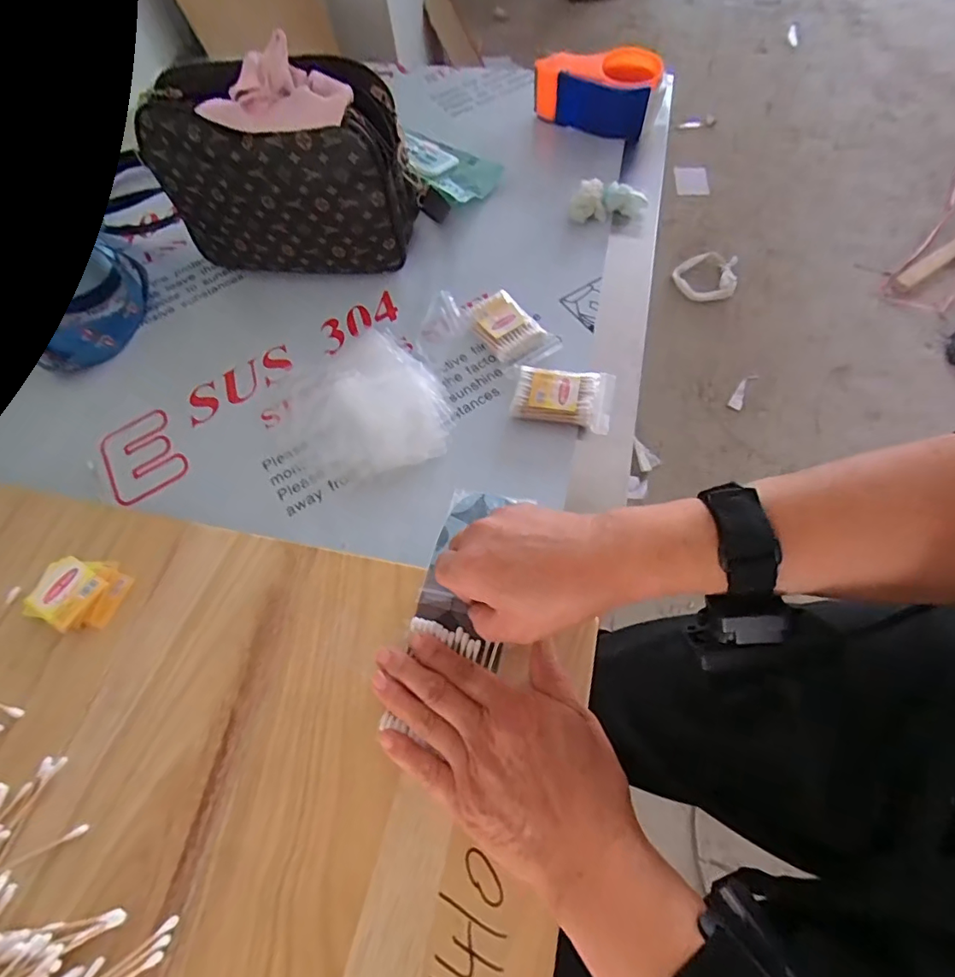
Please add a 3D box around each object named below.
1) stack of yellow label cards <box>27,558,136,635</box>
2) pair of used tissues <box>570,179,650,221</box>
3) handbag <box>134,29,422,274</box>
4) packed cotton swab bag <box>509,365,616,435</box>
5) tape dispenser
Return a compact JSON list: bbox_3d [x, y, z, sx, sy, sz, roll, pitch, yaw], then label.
[{"bbox_3d":[-0.290,0.075,0.376,0.058,0.015,0.051,15,62,10],"label":"stack of yellow label cards"},{"bbox_3d":[0.151,-0.337,0.599,0.087,0.038,0.029,-6,63,2],"label":"pair of used tissues"},{"bbox_3d":[-0.195,-0.318,0.533,0.246,0.186,0.105,10,63,10],"label":"handbag"},{"bbox_3d":[0.081,-0.086,0.484,0.089,0.022,0.057,10,65,10],"label":"packed cotton swab bag"},{"bbox_3d":[0.155,-0.526,0.682,0.160,0.074,0.076,11,65,10],"label":"tape dispenser"}]

